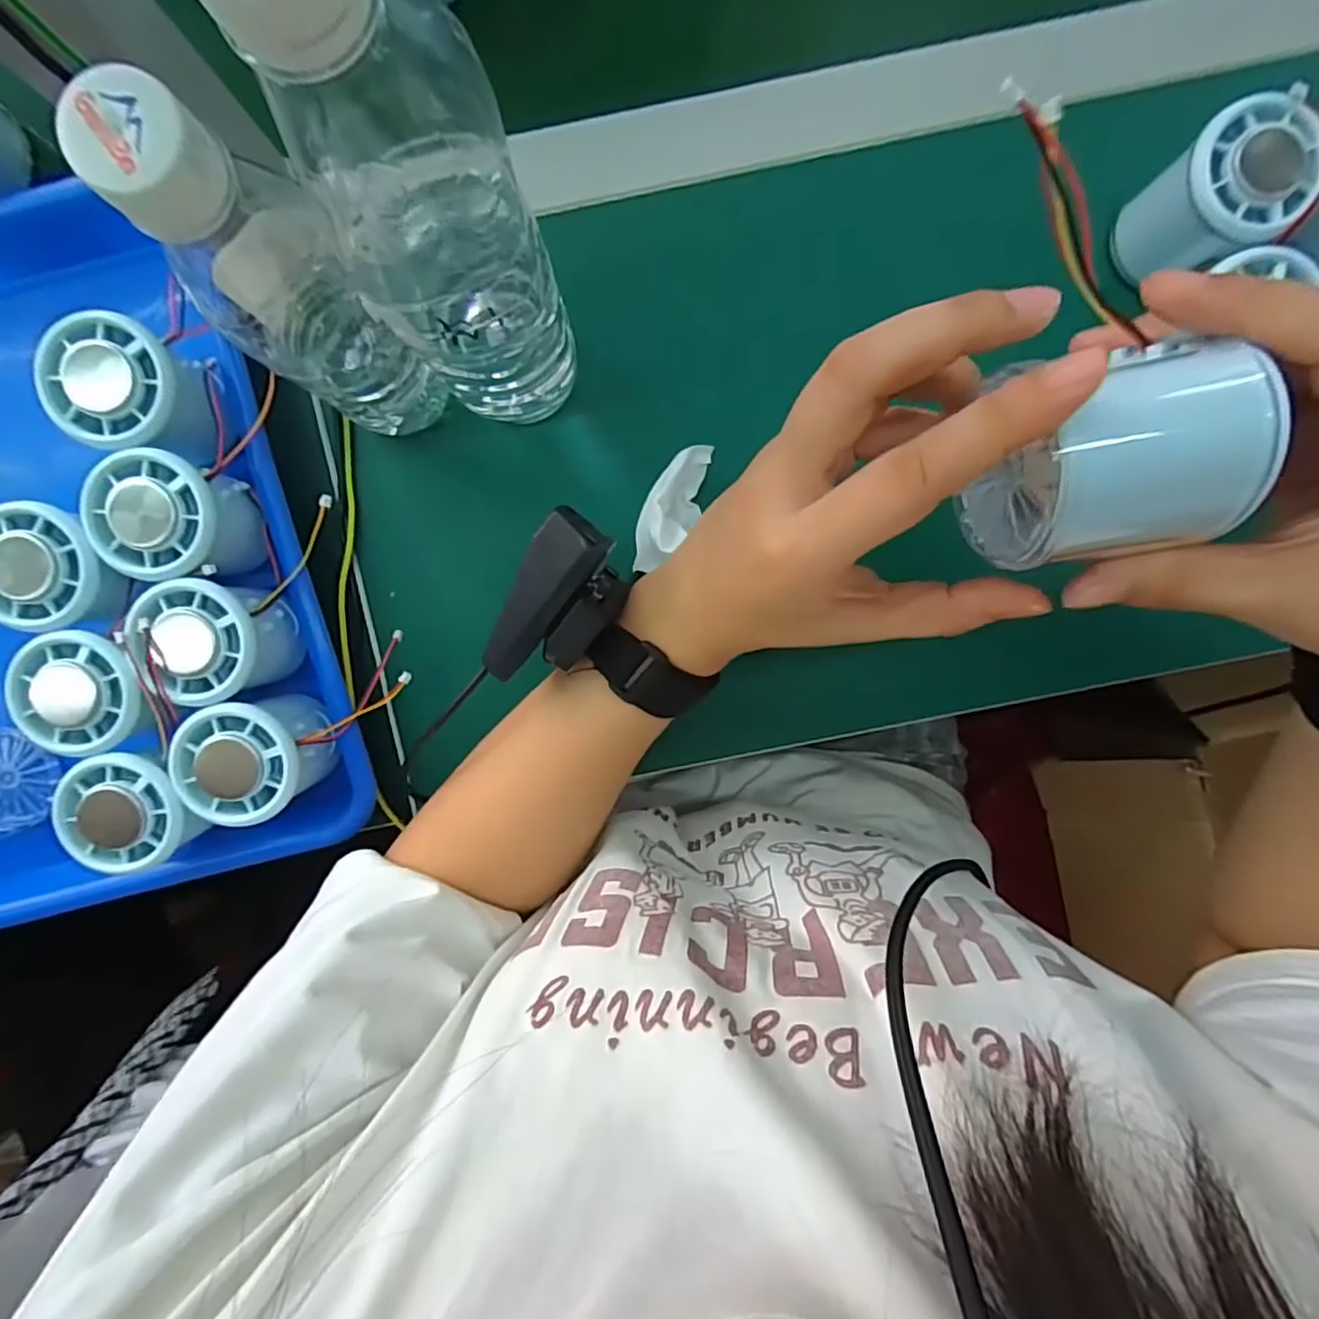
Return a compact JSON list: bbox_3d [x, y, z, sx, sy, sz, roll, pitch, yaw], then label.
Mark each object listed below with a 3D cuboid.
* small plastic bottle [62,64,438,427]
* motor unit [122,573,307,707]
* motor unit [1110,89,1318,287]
[{"bbox_3d":[-0.138,-0.138,0.252,0.049,0.196,0.050,0,92,0],"label":"small plastic bottle"},{"bbox_3d":[-0.207,-0.008,0.297,0.048,0.042,0.053,13,92,0],"label":"motor unit"},{"bbox_3d":[0.258,-0.213,0.296,0.053,0.057,0.054,0,92,0],"label":"motor unit"}]

